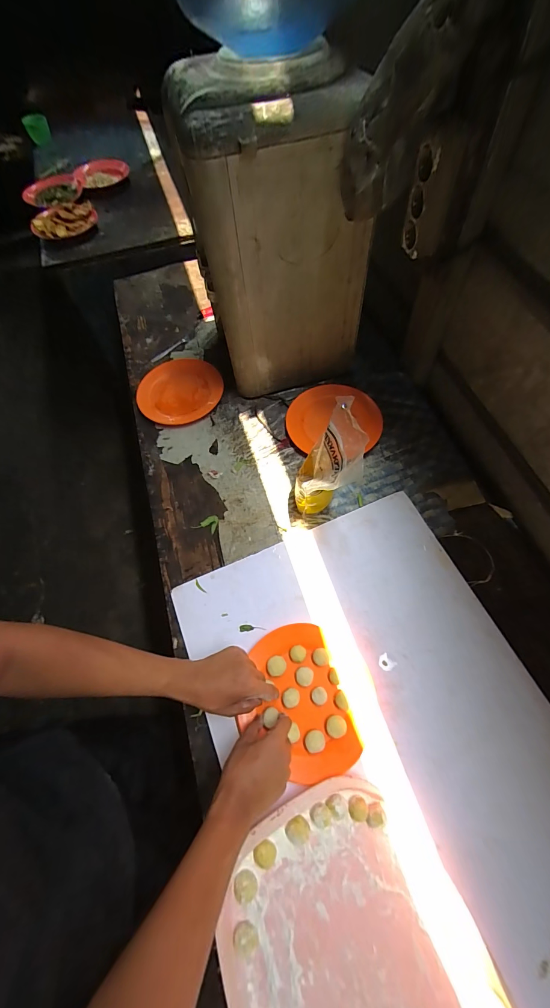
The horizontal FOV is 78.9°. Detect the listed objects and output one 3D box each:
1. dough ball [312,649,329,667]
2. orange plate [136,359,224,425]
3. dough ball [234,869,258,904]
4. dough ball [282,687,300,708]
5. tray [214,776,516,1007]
[{"bbox_3d":[0.078,0.264,0.575,0.026,0.017,0.027,-1,63,2],"label":"dough ball"},{"bbox_3d":[-0.244,-0.292,0.864,0.213,0.030,0.186,-12,63,-4],"label":"orange plate"},{"bbox_3d":[-0.040,0.520,0.455,0.031,0.018,0.027,-4,63,0],"label":"dough ball"},{"bbox_3d":[0.027,0.318,0.548,0.027,0.010,0.028,-1,63,2],"label":"dough ball"},{"bbox_3d":[0.114,0.597,0.401,0.307,0.031,0.398,-29,66,-12],"label":"tray"}]

